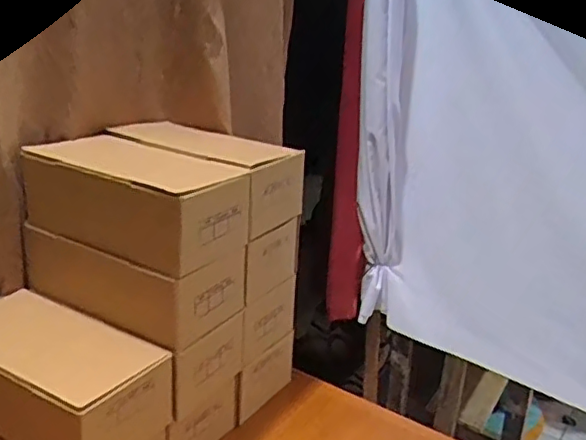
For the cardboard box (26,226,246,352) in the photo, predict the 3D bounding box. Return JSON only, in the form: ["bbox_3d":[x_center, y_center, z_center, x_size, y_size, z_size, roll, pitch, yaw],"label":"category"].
[{"bbox_3d":[-0.212,0.069,0.825,0.266,0.099,0.138,15,22,30],"label":"cardboard box"}]

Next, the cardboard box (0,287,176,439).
[{"bbox_3d":[-0.298,0.189,0.751,0.272,0.111,0.148,14,21,27],"label":"cardboard box"}]

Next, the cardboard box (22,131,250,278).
[{"bbox_3d":[-0.205,-0.030,0.792,0.268,0.109,0.137,14,21,28],"label":"cardboard box"}]

